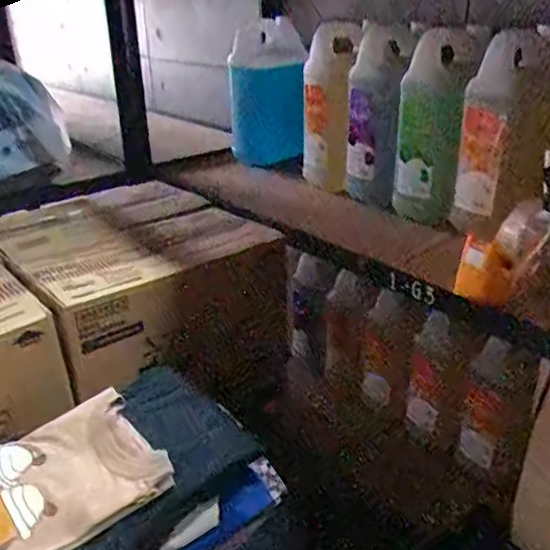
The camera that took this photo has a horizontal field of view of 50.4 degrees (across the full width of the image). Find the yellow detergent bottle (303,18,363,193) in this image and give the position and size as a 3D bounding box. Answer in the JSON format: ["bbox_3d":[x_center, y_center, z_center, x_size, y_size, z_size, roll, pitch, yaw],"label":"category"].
[{"bbox_3d":[0.113,-0.335,1.197,0.107,0.334,0.110,2,26,6],"label":"yellow detergent bottle"}]

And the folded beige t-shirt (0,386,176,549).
[{"bbox_3d":[-0.244,0.221,0.641,0.203,0.046,0.177,-18,31,-30],"label":"folded beige t-shirt"}]

